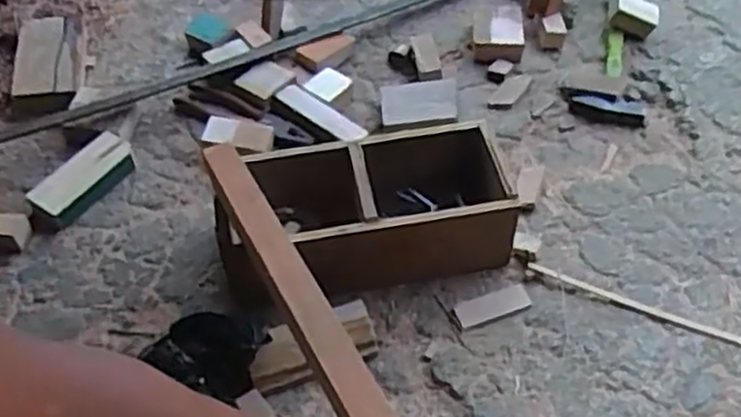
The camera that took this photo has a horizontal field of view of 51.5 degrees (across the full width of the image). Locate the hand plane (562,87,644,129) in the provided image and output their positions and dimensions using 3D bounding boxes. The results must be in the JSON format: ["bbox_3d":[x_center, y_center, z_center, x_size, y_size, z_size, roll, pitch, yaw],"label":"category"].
[{"bbox_3d":[0.294,-0.128,0.971,0.102,0.031,0.041,10,52,11],"label":"hand plane"}]

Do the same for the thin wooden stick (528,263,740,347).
[{"bbox_3d":[0.266,0.096,0.781,0.215,0.005,0.011,21,55,18],"label":"thin wooden stick"}]

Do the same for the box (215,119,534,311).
[{"bbox_3d":[-0.002,0.005,0.813,0.306,0.103,0.145,-11,51,-6],"label":"box"}]

